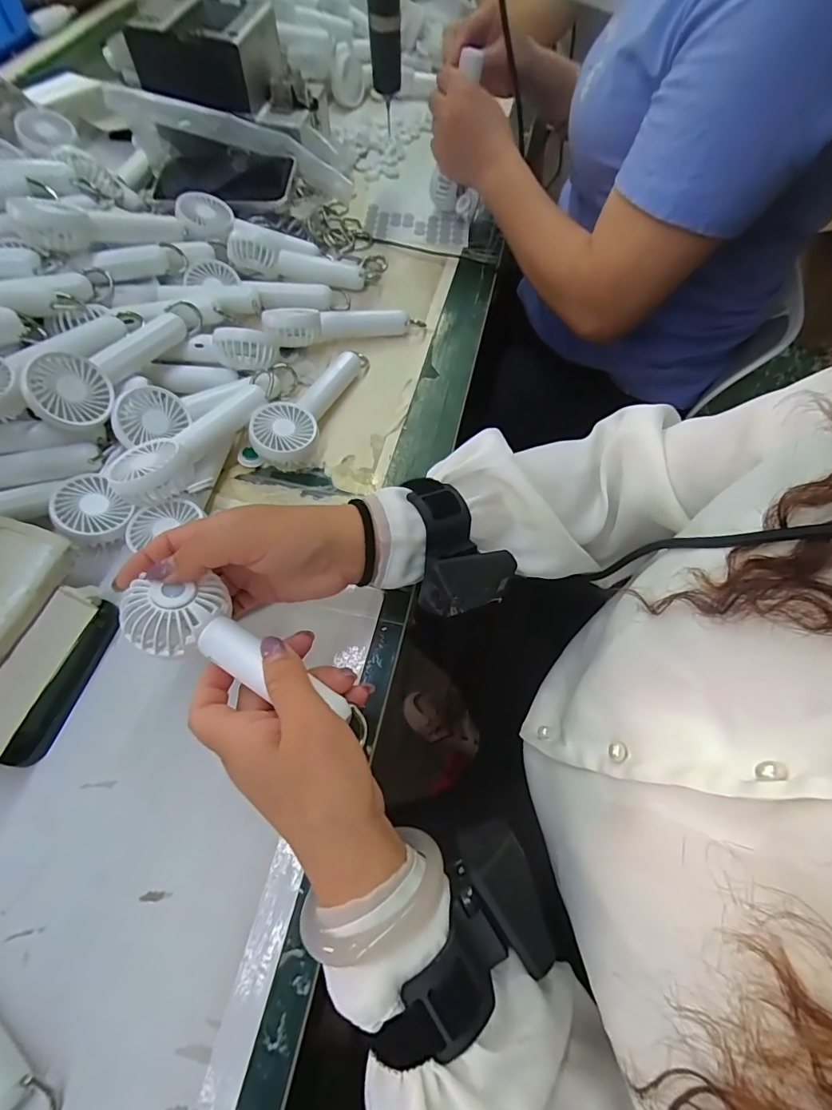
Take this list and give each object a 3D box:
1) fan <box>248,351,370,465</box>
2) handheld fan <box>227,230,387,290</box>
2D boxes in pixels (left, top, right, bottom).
[{"bbox_3d":[-0.095,-0.146,0.439,0.051,0.036,0.161,24,65,10],"label":"fan"},{"bbox_3d":[-0.118,-0.331,0.525,0.172,0.033,0.052,-1,62,-18],"label":"handheld fan"}]

